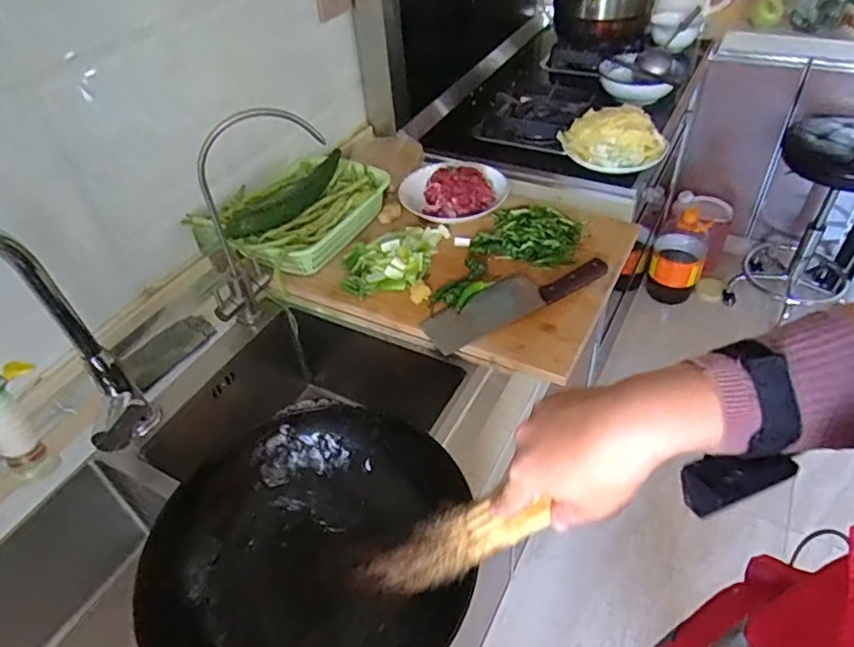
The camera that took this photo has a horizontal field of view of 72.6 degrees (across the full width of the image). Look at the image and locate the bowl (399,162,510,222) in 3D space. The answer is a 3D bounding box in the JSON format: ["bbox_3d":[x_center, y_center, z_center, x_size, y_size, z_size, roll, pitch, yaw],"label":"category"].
[{"bbox_3d":[0.051,-0.243,1.061,0.200,0.056,0.143,-4,44,2],"label":"bowl"}]

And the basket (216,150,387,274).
[{"bbox_3d":[-0.213,-0.199,1.015,0.209,0.087,0.297,18,49,23],"label":"basket"}]

